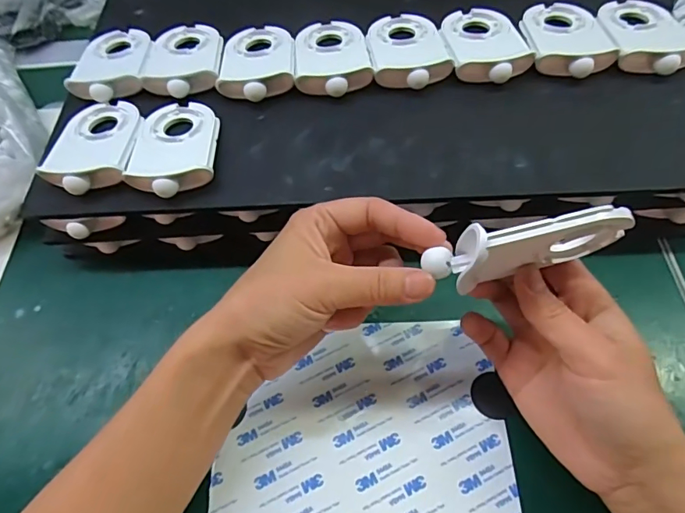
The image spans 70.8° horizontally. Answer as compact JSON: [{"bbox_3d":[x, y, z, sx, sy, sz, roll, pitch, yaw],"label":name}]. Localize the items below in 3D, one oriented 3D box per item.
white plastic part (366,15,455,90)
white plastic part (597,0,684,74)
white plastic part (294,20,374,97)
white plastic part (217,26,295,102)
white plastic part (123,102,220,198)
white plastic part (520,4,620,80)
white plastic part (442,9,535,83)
[{"bbox_3d":[0.050,-0.159,0.370,0.056,0.016,0.083,-6,59,0],"label":"white plastic part"},{"bbox_3d":[0.230,-0.169,0.366,0.059,0.016,0.085,1,59,4],"label":"white plastic part"},{"bbox_3d":[-0.008,-0.157,0.373,0.057,0.016,0.087,-3,59,2],"label":"white plastic part"},{"bbox_3d":[-0.068,-0.159,0.385,0.058,0.017,0.093,-6,59,0],"label":"white plastic part"},{"bbox_3d":[-0.118,-0.081,0.340,0.058,0.016,0.091,-3,59,2],"label":"white plastic part"},{"bbox_3d":[0.170,-0.170,0.369,0.059,0.017,0.087,-2,59,3],"label":"white plastic part"},{"bbox_3d":[0.108,-0.164,0.368,0.055,0.018,0.087,-7,59,0],"label":"white plastic part"}]

